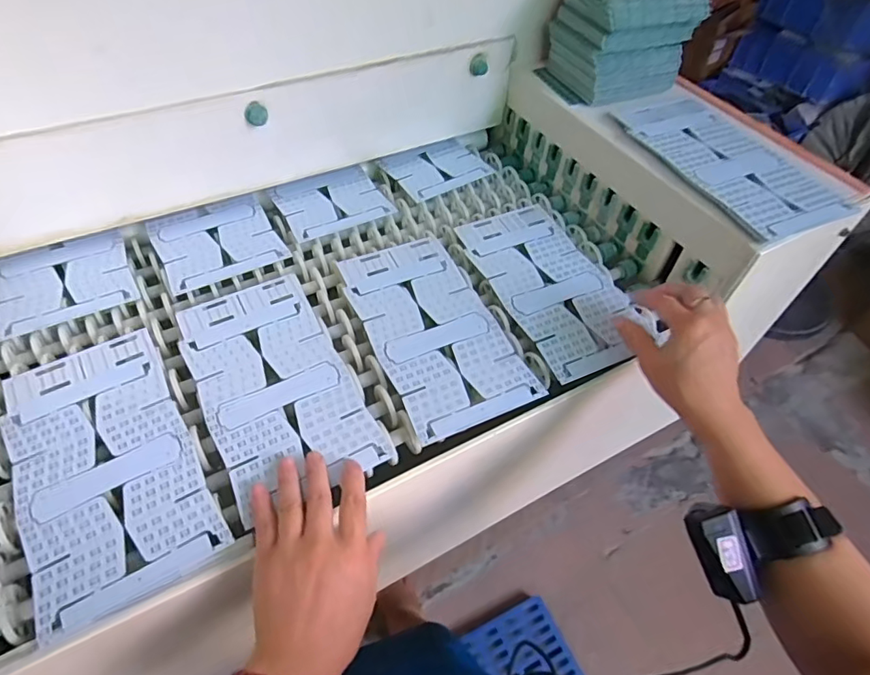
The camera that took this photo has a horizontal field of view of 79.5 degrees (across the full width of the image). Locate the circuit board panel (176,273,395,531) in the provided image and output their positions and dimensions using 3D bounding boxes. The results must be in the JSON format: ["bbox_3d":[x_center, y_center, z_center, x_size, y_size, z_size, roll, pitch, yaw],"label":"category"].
[{"bbox_3d":[-0.150,0.038,0.486,0.126,0.007,0.238,-23,56,-20],"label":"circuit board panel"}]

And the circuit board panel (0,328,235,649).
[{"bbox_3d":[-0.273,0.098,0.431,0.126,0.005,0.242,-26,57,-22],"label":"circuit board panel"}]

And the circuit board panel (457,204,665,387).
[{"bbox_3d":[0.135,-0.064,0.591,0.142,0.011,0.240,-19,55,-17],"label":"circuit board panel"}]

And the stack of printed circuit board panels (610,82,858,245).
[{"bbox_3d":[0.334,-0.217,0.601,0.175,0.009,0.277,-16,54,-17],"label":"stack of printed circuit board panels"}]

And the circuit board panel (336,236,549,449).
[{"bbox_3d":[-0.005,-0.014,0.540,0.127,0.004,0.244,-19,55,-17],"label":"circuit board panel"}]

